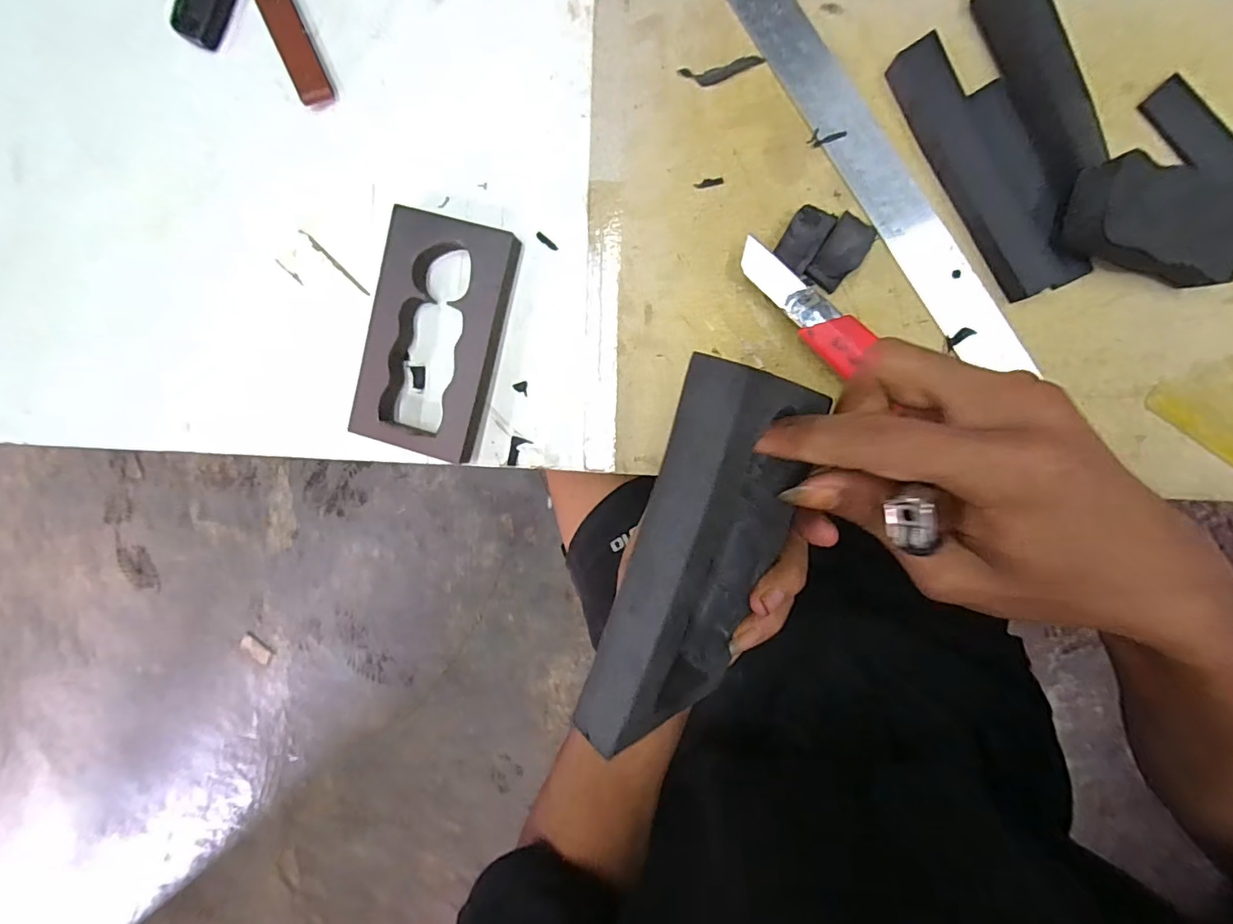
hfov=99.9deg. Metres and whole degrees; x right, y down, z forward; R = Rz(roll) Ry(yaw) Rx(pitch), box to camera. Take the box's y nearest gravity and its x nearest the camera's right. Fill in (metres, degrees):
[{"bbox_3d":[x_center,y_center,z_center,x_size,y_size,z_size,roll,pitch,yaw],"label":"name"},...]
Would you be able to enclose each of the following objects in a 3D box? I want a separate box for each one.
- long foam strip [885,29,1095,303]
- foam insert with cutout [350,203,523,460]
[{"bbox_3d":[0.201,-0.159,0.278,0.044,0.015,0.146,-29,91,8],"label":"long foam strip"},{"bbox_3d":[-0.115,-0.078,0.327,0.077,0.022,0.141,16,97,5],"label":"foam insert with cutout"}]

